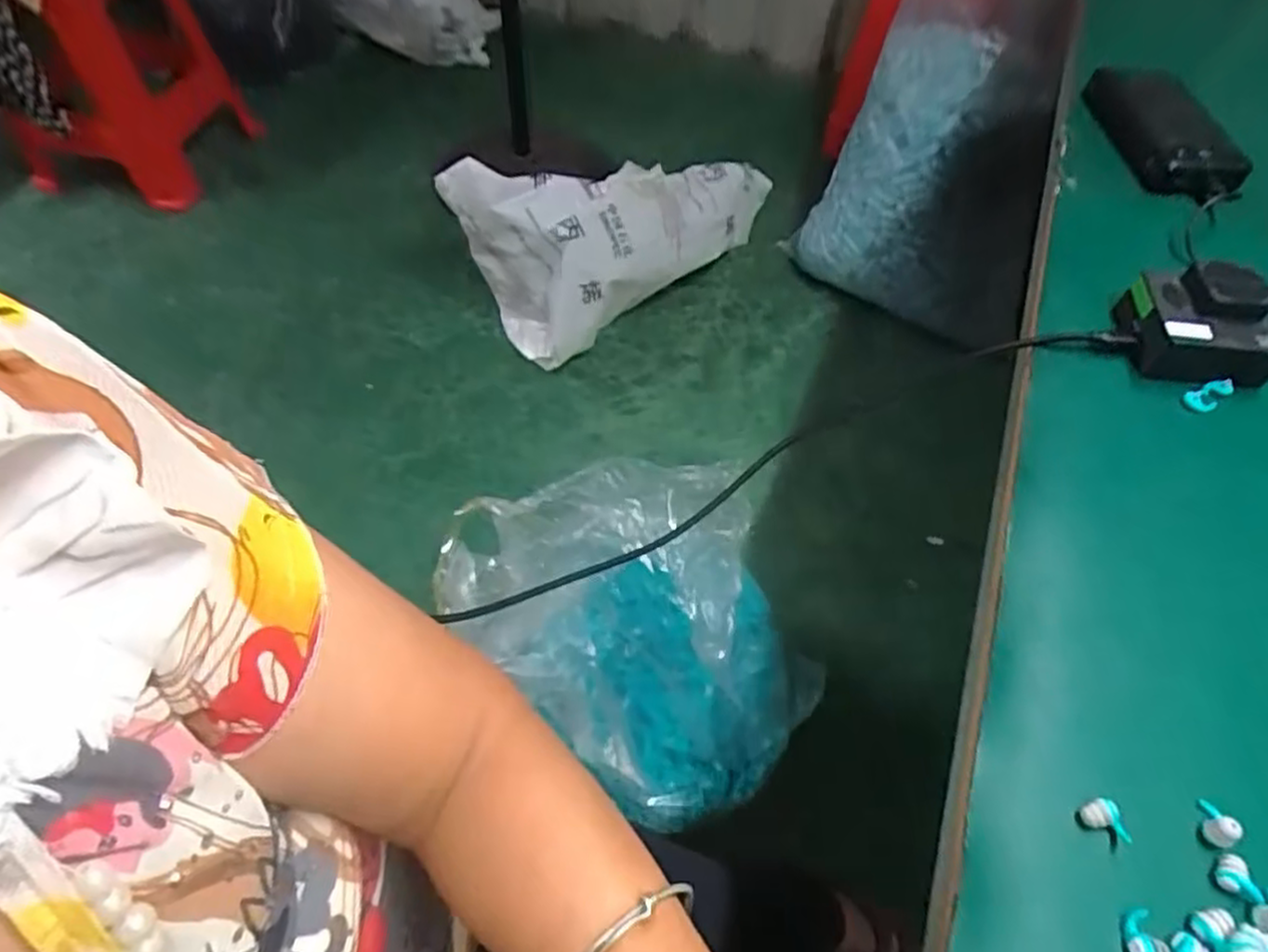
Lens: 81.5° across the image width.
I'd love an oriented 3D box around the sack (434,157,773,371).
[{"bbox_3d":[-0.017,-0.501,1.422,0.287,0.332,0.557,38,63,22],"label":"sack"}]

